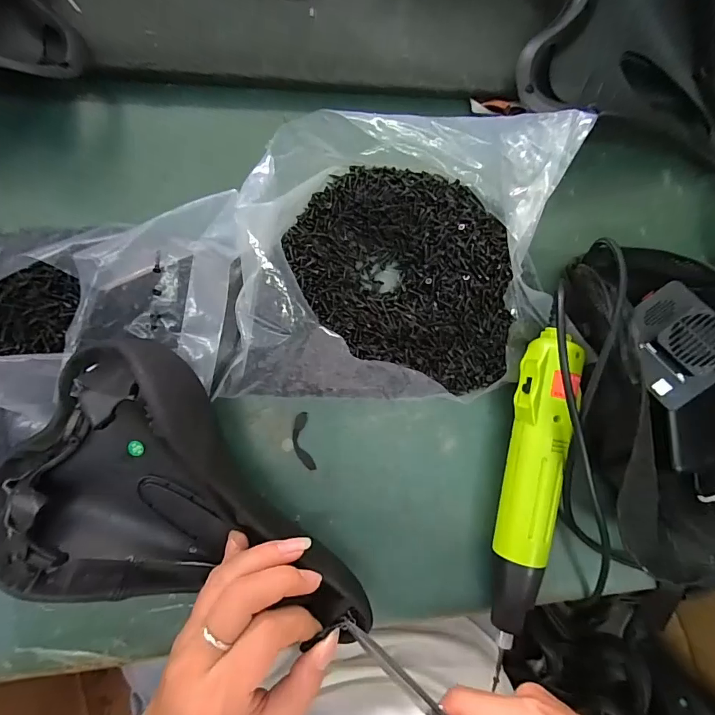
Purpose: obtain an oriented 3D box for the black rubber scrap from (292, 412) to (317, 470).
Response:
[{"bbox_3d":[-0.043,0.067,0.329,0.014,0.004,0.046,-9,87,-8],"label":"black rubber scrap"}]

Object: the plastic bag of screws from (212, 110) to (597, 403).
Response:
[{"bbox_3d":[0.035,-0.076,0.310,0.253,0.074,0.212,2,86,-8],"label":"plastic bag of screws"}]

